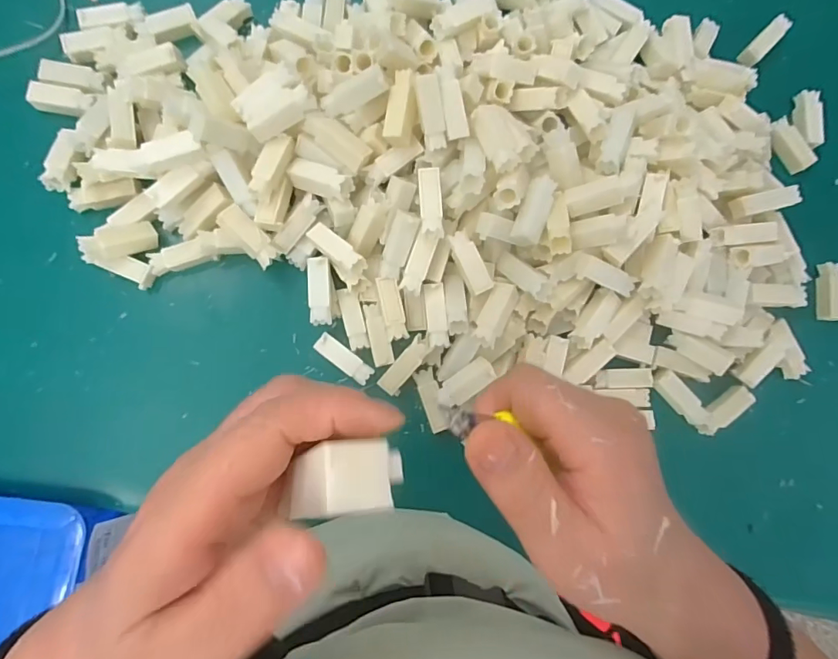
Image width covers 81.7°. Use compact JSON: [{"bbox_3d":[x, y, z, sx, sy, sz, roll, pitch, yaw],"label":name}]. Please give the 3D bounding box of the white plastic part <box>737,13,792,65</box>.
[{"bbox_3d":[0.397,-0.331,0.556,0.020,0.020,0.064,43,83,0],"label":"white plastic part"}]

